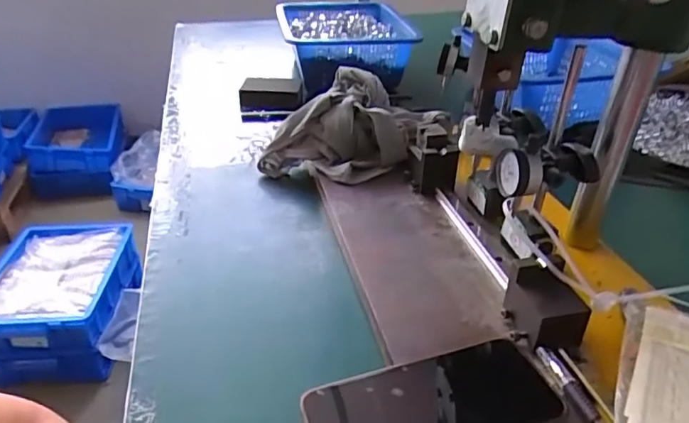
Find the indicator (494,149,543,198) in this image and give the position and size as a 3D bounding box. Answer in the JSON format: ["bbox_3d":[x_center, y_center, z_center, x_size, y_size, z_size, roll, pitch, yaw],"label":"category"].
[{"bbox_3d":[0.138,-0.029,0.432,0.022,0.039,0.037,-7,32,-11],"label":"indicator"}]

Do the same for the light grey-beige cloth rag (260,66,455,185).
[{"bbox_3d":[0.007,-0.106,0.694,0.209,0.100,0.155,-23,37,-30],"label":"light grey-beige cloth rag"}]

